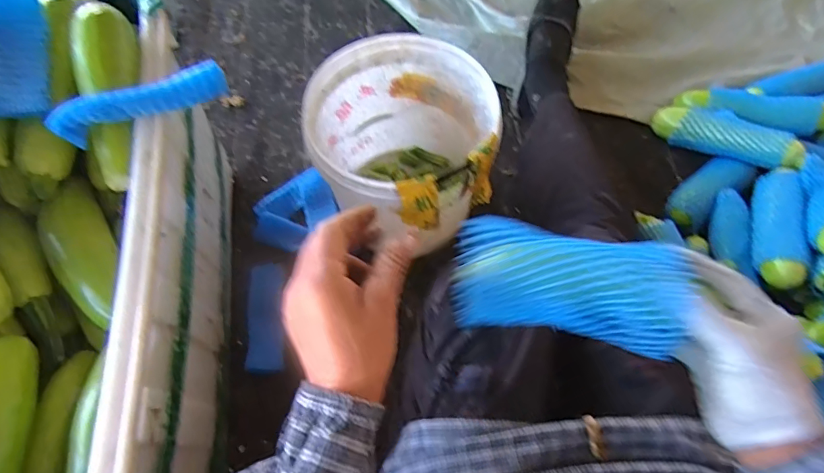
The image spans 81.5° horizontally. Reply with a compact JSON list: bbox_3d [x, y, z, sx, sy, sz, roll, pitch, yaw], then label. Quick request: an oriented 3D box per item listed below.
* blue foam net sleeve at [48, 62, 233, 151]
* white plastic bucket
[{"bbox_3d":[-0.274,-0.139,0.485,0.165,0.031,0.041,-23,66,-10],"label":"blue foam net sleeve"},{"bbox_3d":[-0.011,-0.112,0.740,0.257,0.256,0.258,0,64,0],"label":"white plastic bucket"}]

